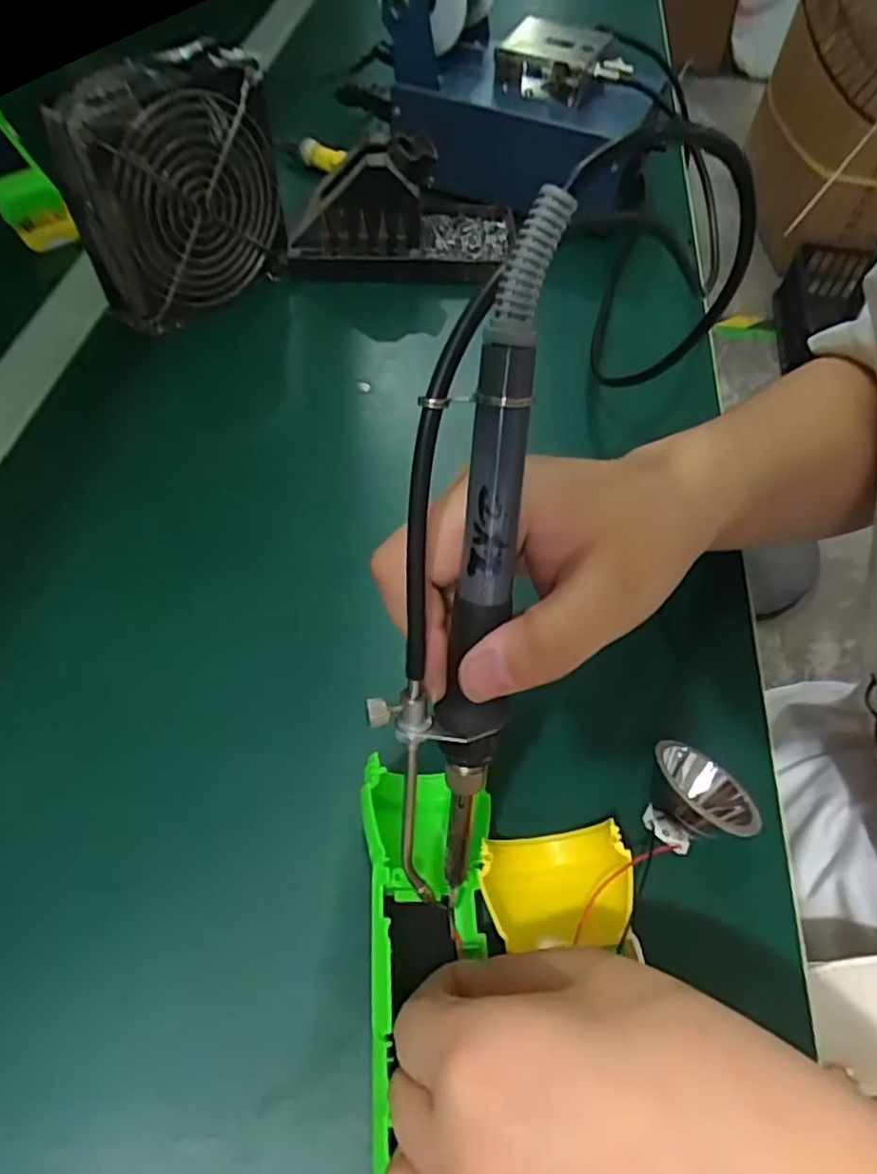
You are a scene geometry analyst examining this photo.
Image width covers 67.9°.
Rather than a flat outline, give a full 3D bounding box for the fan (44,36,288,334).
[{"bbox_3d":[-0.154,-0.238,0.390,0.049,0.118,0.128,37,63,20],"label":"fan"}]

